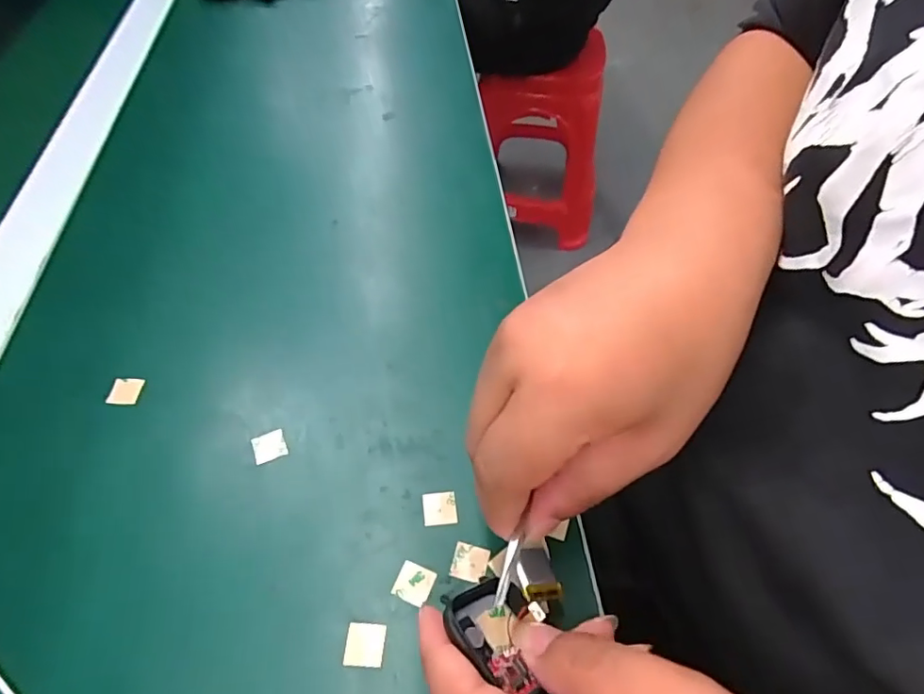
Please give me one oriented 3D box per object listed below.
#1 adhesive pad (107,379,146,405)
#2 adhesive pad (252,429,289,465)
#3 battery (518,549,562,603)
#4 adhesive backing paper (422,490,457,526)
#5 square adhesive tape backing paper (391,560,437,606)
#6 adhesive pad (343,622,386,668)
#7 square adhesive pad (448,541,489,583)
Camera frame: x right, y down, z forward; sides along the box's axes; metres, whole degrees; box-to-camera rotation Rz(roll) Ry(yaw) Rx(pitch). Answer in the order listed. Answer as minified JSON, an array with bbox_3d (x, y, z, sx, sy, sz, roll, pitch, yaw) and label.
[{"bbox_3d":[-0.179,0.023,0.285,0.016,0.004,0.015,0,53,-3],"label":"adhesive pad"},{"bbox_3d":[-0.097,0.050,0.270,0.016,0.004,0.016,-20,54,-14],"label":"adhesive pad"},{"bbox_3d":[0.031,0.091,0.216,0.018,0.006,0.019,7,49,-26],"label":"battery"},{"bbox_3d":[-0.011,0.075,0.253,0.015,0.004,0.016,-4,54,-7],"label":"adhesive backing paper"},{"bbox_3d":[-0.021,0.102,0.232,0.016,0.004,0.015,19,55,11],"label":"square adhesive tape backing paper"},{"bbox_3d":[-0.039,0.120,0.218,0.015,0.004,0.015,4,53,0],"label":"adhesive pad"},{"bbox_3d":[0.004,0.095,0.239,0.015,0.004,0.015,13,54,6],"label":"square adhesive pad"}]

